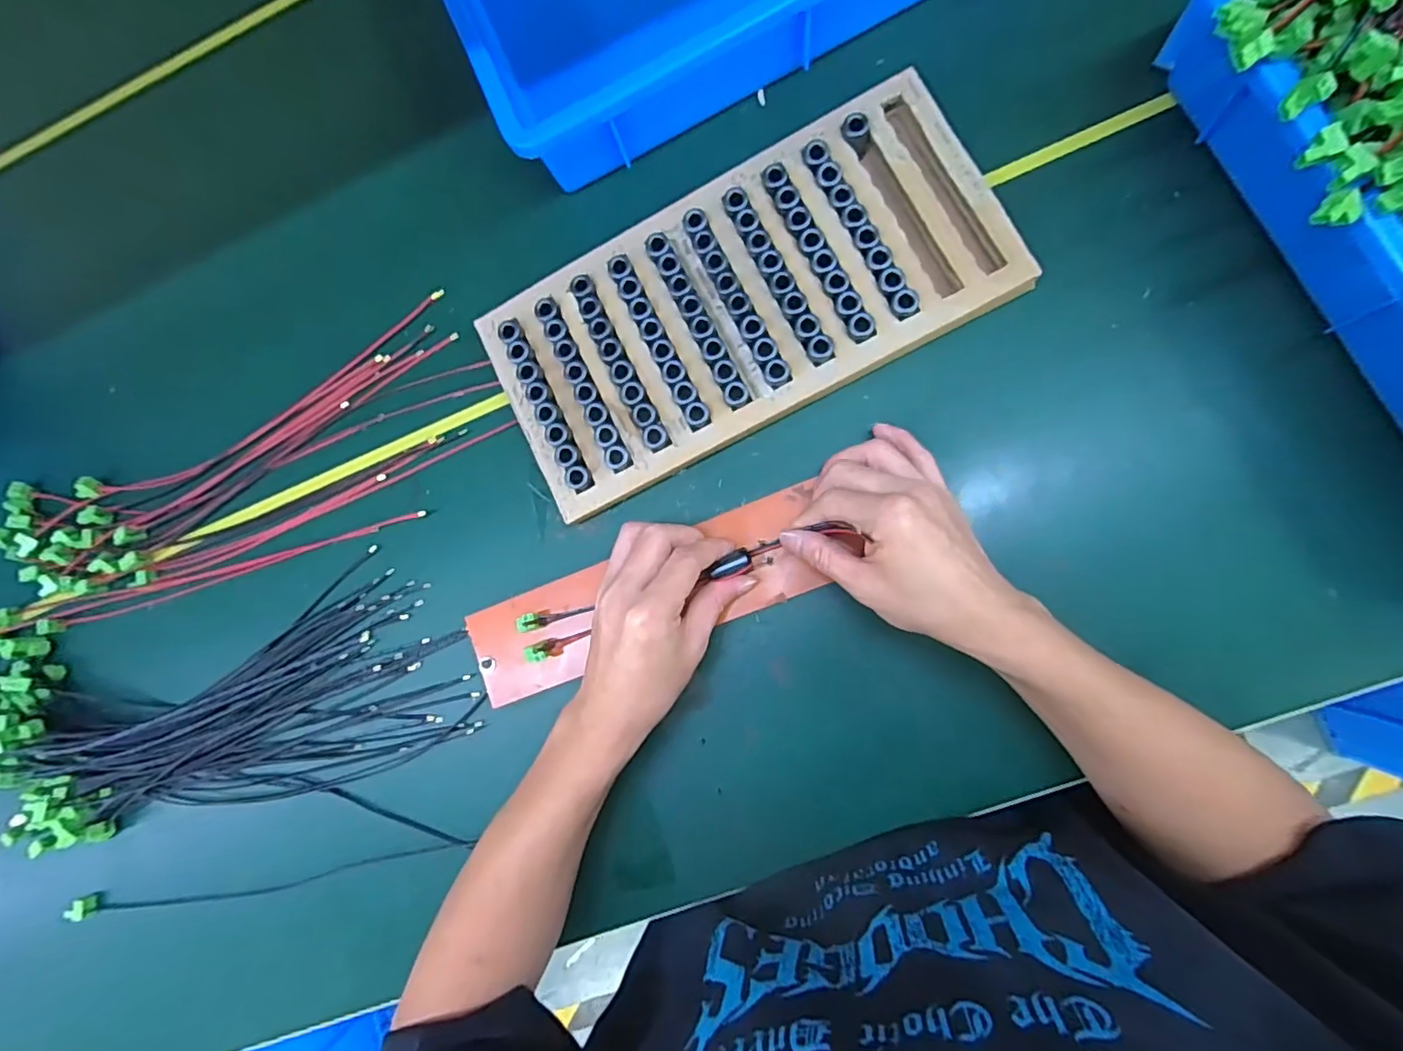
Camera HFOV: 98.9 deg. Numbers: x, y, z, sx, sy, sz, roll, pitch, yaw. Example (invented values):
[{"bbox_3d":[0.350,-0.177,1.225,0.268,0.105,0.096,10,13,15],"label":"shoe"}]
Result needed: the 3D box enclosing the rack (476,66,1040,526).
[{"bbox_3d":[0.027,-0.161,0.436,0.360,0.034,0.176,-27,83,6],"label":"rack"}]

